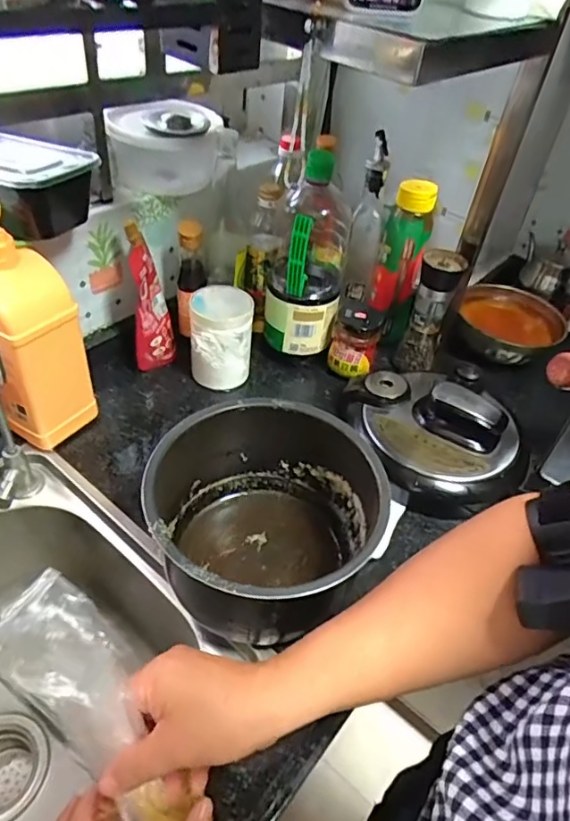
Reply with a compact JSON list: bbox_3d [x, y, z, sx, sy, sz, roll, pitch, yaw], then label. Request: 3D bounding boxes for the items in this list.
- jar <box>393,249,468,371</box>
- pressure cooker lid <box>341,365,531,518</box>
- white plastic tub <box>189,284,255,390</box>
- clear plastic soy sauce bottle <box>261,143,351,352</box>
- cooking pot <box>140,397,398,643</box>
[{"bbox_3d":[0.204,-0.136,0.776,0.055,0.168,0.064,19,47,12],"label":"jar"},{"bbox_3d":[0.215,0.011,0.700,0.222,0.088,0.227,3,45,-3],"label":"pressure cooker lid"},{"bbox_3d":[-0.087,-0.103,0.757,0.082,0.115,0.088,3,45,-4],"label":"white plastic tub"},{"bbox_3d":[0.031,-0.208,0.741,0.101,0.257,0.092,7,45,0],"label":"clear plastic soy sauce bottle"},{"bbox_3d":[-0.019,0.110,0.531,0.205,0.138,0.208,3,45,-3],"label":"cooking pot"}]

